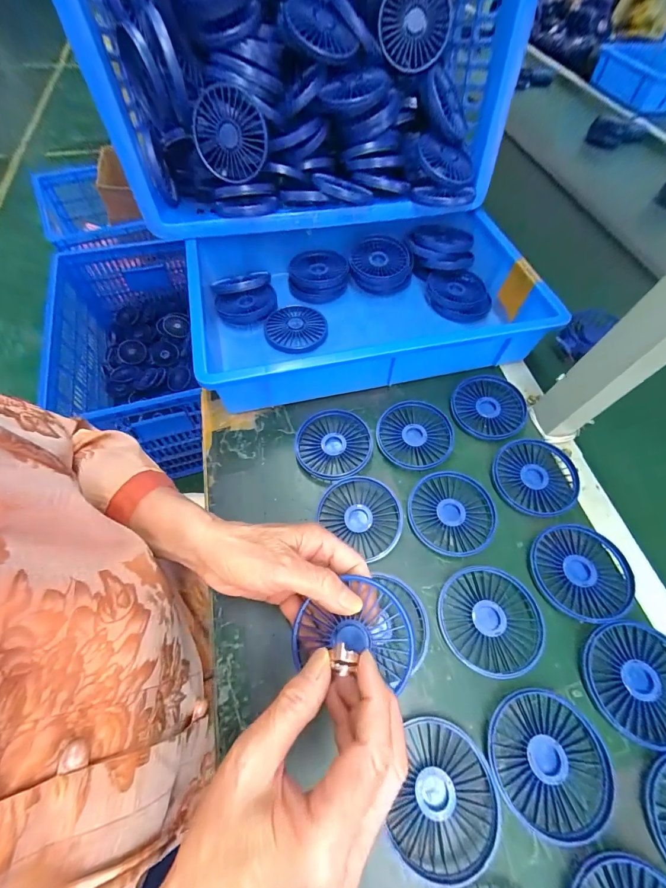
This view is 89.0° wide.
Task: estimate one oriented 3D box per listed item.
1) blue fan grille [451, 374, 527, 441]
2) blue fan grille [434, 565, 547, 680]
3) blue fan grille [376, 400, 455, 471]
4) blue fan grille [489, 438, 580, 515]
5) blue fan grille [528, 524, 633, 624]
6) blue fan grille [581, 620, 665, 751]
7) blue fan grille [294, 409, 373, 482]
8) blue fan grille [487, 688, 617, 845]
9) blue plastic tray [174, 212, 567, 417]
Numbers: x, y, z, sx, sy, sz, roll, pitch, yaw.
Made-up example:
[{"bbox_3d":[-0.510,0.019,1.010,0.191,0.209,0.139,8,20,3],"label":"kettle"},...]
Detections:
[{"bbox_3d":[0.193,-0.047,0.422,0.083,0.016,0.093,30,67,16],"label":"blue fan grille"},{"bbox_3d":[0.142,0.158,0.308,0.085,0.018,0.084,-1,62,2],"label":"blue fan grille"},{"bbox_3d":[0.097,-0.010,0.404,0.083,0.018,0.089,-1,62,2],"label":"blue fan grille"},{"bbox_3d":[0.226,0.037,0.380,0.088,0.016,0.086,-1,62,2],"label":"blue fan grille"},{"bbox_3d":[0.239,0.124,0.331,0.089,0.019,0.083,-1,62,2],"label":"blue fan grille"},{"bbox_3d":[0.261,0.200,0.286,0.084,0.015,0.085,-8,62,-2],"label":"blue fan grille"},{"bbox_3d":[0.002,0.001,0.396,0.087,0.015,0.085,-1,62,2],"label":"blue fan grille"},{"bbox_3d":[0.166,0.243,0.262,0.088,0.011,0.085,-1,62,2],"label":"blue fan grille"},{"bbox_3d":[0.042,-0.198,0.462,0.414,0.086,0.265,-13,62,-5],"label":"blue plastic tray"}]

